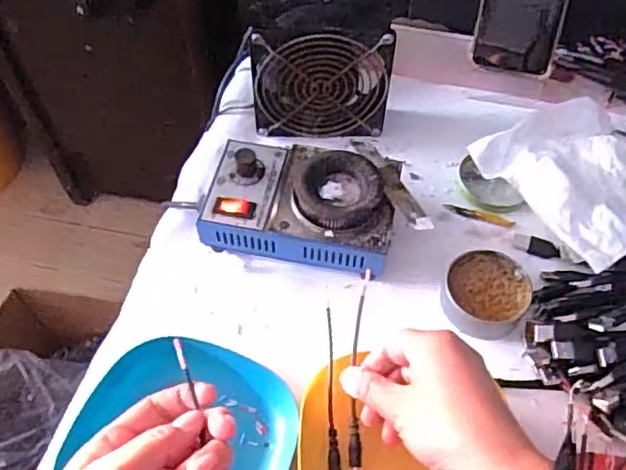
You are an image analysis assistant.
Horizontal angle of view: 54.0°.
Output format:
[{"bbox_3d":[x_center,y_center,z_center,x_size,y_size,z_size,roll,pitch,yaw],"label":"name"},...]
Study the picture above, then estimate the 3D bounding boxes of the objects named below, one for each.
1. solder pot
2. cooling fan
[{"bbox_3d":[-0.008,-0.028,0.500,0.153,0.058,0.100,10,57,6],"label":"solder pot"},{"bbox_3d":[0.007,-0.135,0.542,0.119,0.105,0.031,1,57,1],"label":"cooling fan"}]

